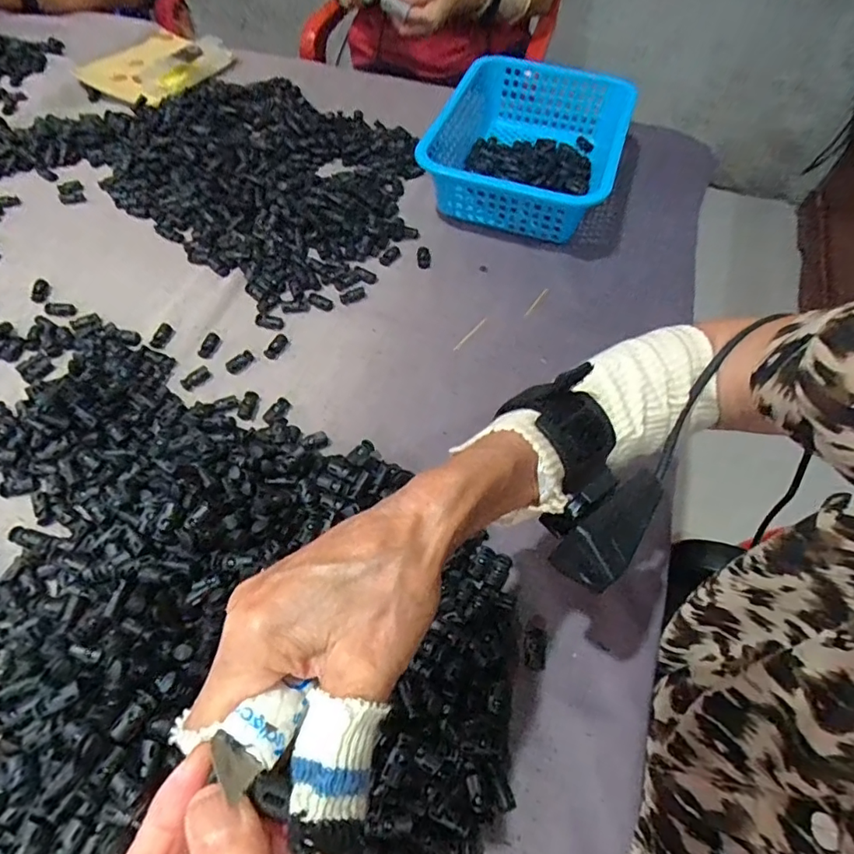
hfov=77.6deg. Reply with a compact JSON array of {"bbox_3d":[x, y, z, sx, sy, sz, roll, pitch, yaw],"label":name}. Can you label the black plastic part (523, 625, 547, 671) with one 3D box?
[{"bbox_3d":[0.077,0.158,0.381,0.016,0.007,0.029,8,56,5],"label":"black plastic part"}]

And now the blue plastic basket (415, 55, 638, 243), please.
[{"bbox_3d":[0.125,-0.345,0.659,0.210,0.094,0.270,17,57,10],"label":"blue plastic basket"}]

